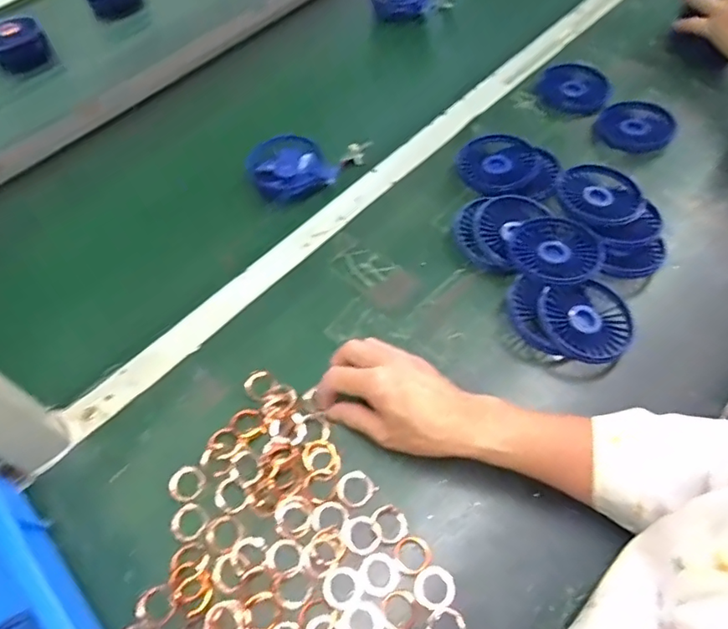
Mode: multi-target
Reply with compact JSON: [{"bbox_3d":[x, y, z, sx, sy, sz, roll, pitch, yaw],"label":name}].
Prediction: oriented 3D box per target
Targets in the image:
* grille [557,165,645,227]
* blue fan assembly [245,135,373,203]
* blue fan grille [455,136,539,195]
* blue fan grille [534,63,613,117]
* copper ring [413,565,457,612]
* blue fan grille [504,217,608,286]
[{"bbox_3d":[0.248,-0.126,0.573,0.082,0.015,0.088,-2,58,3],"label":"grille"},{"bbox_3d":[-0.073,-0.176,0.661,0.148,0.033,0.092,-2,58,3],"label":"blue fan assembly"},{"bbox_3d":[0.148,-0.168,0.611,0.084,0.015,0.078,-6,56,8],"label":"blue fan grille"},{"bbox_3d":[0.270,-0.292,0.703,0.087,0.019,0.087,-2,58,3],"label":"blue fan grille"},{"bbox_3d":[0.053,0.205,0.410,0.031,0.004,0.029,-2,58,3],"label":"copper ring"},{"bbox_3d":[0.186,-0.064,0.539,0.089,0.016,0.080,-17,59,-6],"label":"blue fan grille"}]

